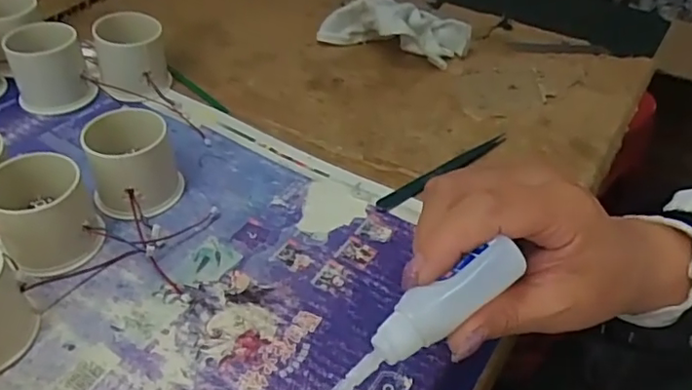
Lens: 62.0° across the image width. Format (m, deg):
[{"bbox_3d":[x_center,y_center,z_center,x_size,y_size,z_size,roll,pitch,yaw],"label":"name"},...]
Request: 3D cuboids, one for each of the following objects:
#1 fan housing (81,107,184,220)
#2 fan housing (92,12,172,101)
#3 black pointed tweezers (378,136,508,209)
[{"bbox_3d":[-0.135,-0.019,0.368,0.053,0.052,0.050,2,43,-2],"label":"fan housing"},{"bbox_3d":[-0.168,-0.108,0.455,0.051,0.055,0.052,-13,46,-17],"label":"fan housing"},{"bbox_3d":[0.072,-0.018,0.413,0.126,0.005,0.013,-27,51,-29],"label":"black pointed tweezers"}]

